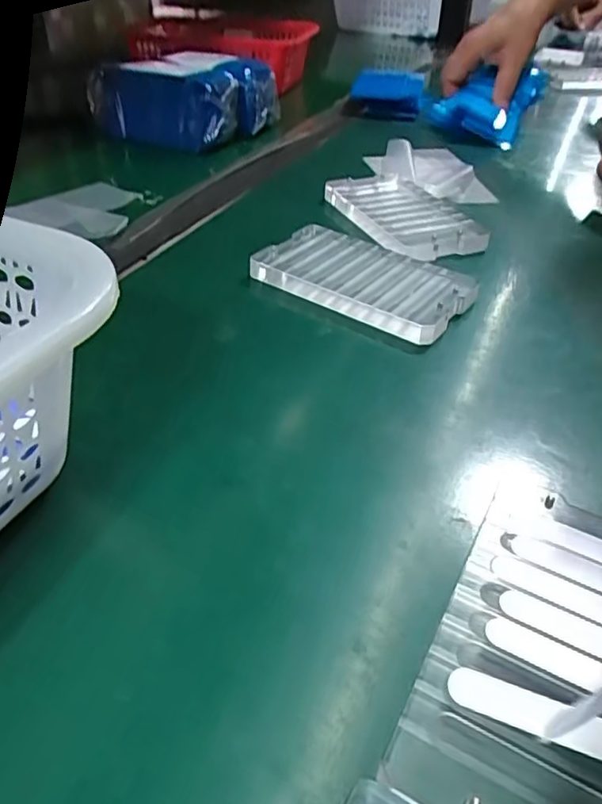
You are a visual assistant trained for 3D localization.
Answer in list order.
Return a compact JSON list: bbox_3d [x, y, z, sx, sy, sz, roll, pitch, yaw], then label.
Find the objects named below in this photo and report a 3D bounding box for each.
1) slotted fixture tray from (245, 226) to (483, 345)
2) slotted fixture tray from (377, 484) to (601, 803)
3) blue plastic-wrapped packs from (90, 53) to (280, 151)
[{"bbox_3d":[0.034,-0.072,0.359,0.120,0.015,0.078,27,44,27],"label":"slotted fixture tray"},{"bbox_3d":[0.077,0.076,0.185,0.066,0.013,0.118,20,43,22],"label":"slotted fixture tray"},{"bbox_3d":[-0.114,-0.300,0.598,0.152,0.063,0.114,14,41,15],"label":"blue plastic-wrapped packs"}]

